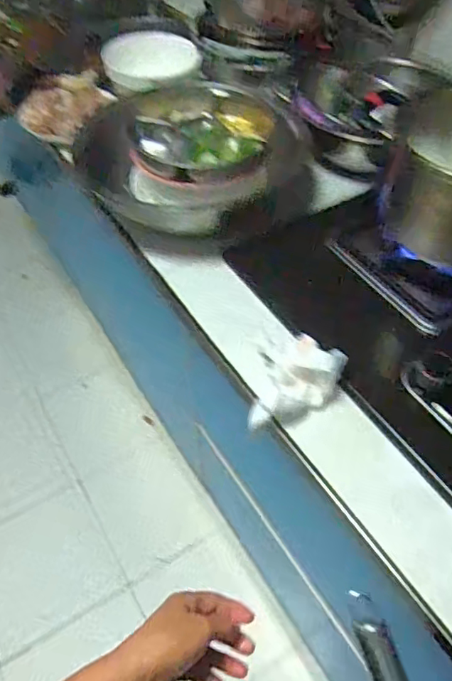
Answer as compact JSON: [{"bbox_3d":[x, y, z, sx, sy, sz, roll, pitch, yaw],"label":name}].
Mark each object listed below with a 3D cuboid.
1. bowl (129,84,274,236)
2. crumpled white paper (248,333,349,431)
[{"bbox_3d":[-0.034,-0.288,0.823,0.209,0.099,0.222,-1,50,1],"label":"bowl"},{"bbox_3d":[0.080,0.056,0.597,0.090,0.074,0.105,10,51,9],"label":"crumpled white paper"}]

